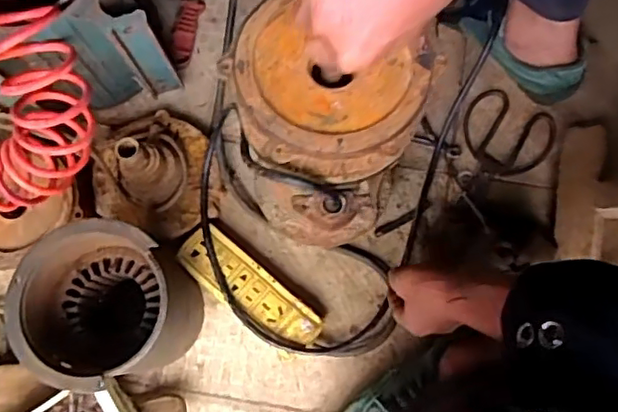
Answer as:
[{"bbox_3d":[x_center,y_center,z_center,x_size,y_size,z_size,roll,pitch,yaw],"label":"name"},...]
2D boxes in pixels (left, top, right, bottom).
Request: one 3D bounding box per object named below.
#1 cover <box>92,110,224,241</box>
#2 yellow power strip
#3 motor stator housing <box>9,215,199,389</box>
[{"bbox_3d":[-0.186,-0.048,0.696,0.148,0.123,0.153,-5,78,0],"label":"cover"},{"bbox_3d":[-0.070,0.099,0.716,0.184,0.031,0.060,40,81,9],"label":"yellow power strip"},{"bbox_3d":[-0.198,0.106,0.624,0.143,0.195,0.132,0,78,1],"label":"motor stator housing"}]

